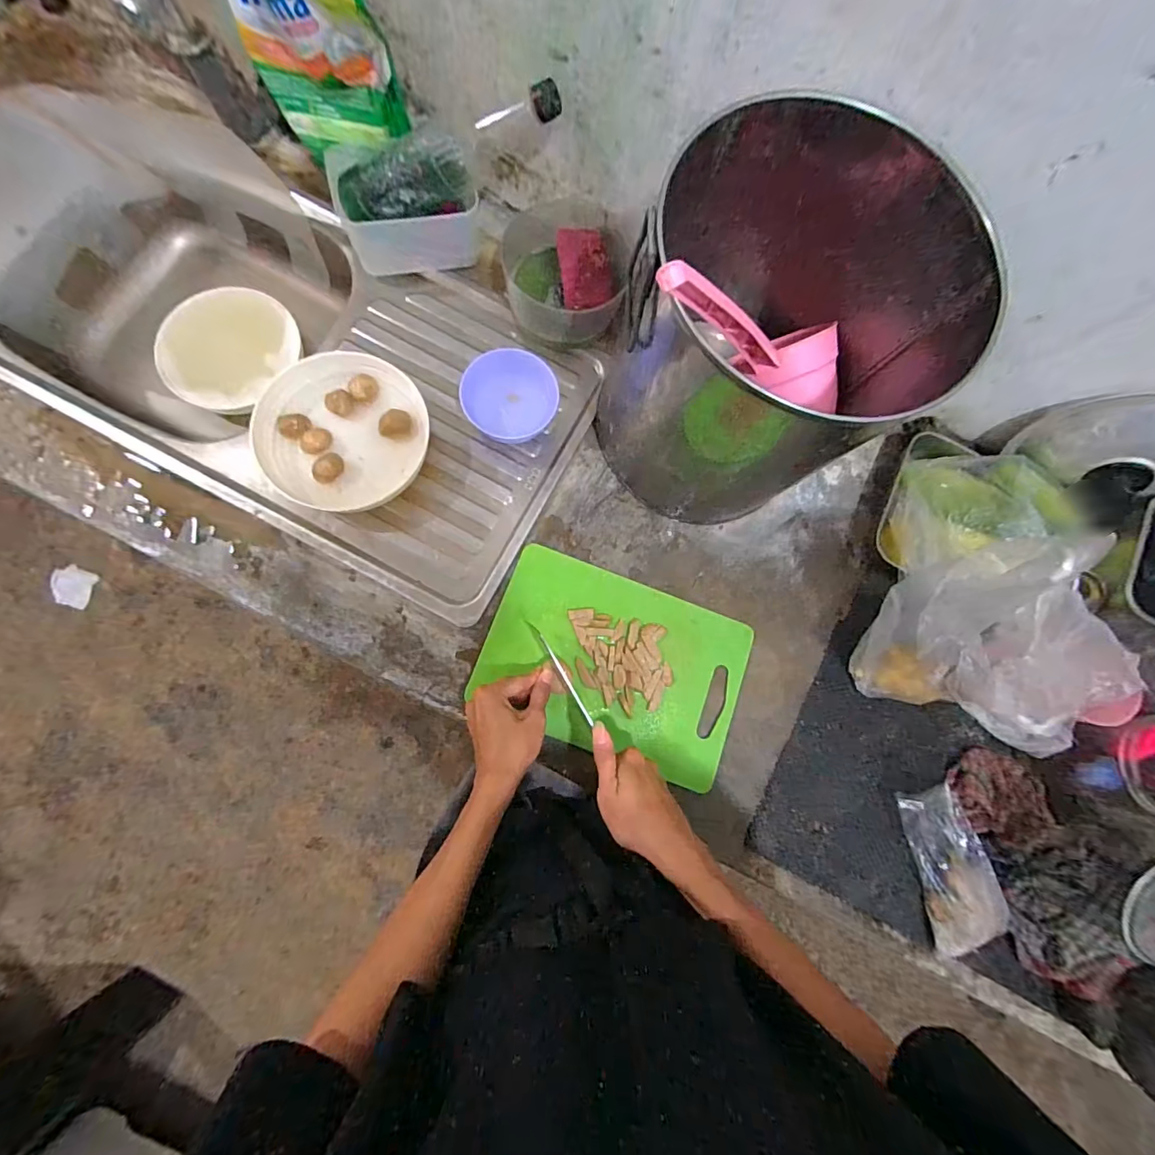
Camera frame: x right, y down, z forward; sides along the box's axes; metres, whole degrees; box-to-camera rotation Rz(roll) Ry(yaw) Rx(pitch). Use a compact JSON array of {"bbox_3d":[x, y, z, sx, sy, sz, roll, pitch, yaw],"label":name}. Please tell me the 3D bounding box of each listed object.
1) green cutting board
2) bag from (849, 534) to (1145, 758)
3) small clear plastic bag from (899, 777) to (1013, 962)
[{"bbox_3d":[0.043,0.099,0.571,0.295,0.012,0.197,20,81,0],"label":"green cutting board"},{"bbox_3d":[0.387,0.074,0.484,0.104,0.216,0.155,16,79,-3],"label":"bag"},{"bbox_3d":[0.417,0.323,0.540,0.080,0.035,0.168,-13,82,-8],"label":"small clear plastic bag"}]

